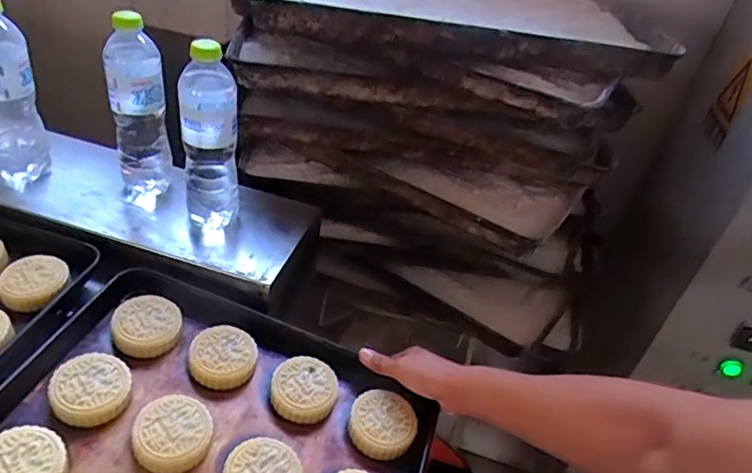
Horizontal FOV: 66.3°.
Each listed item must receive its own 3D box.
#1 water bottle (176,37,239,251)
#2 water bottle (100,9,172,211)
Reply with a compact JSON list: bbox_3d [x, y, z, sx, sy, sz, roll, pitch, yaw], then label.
[{"bbox_3d":[-0.195,-0.101,0.681,0.068,0.238,0.061,-6,41,-16],"label":"water bottle"},{"bbox_3d":[-0.293,-0.150,0.715,0.065,0.235,0.061,-13,44,-24],"label":"water bottle"}]

